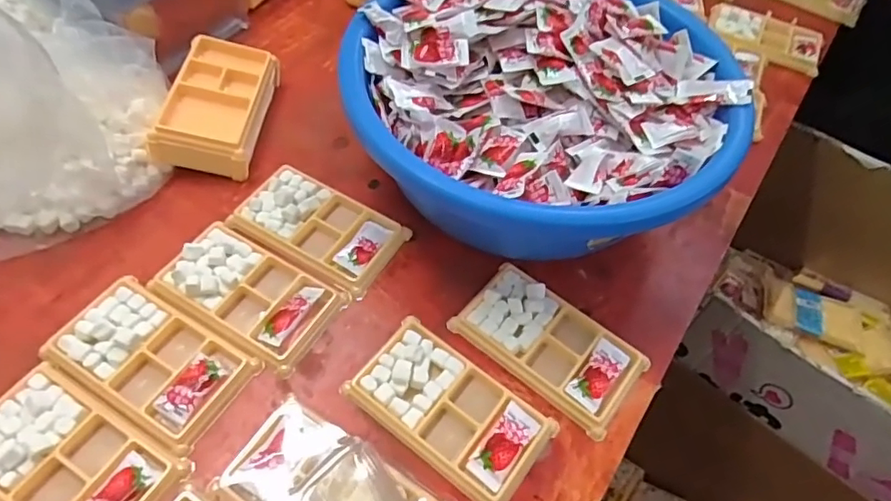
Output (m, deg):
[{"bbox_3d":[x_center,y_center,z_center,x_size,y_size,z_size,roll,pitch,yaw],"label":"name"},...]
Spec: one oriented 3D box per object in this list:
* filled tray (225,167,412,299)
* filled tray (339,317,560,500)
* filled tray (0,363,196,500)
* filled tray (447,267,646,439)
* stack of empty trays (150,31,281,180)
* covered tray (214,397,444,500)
[{"bbox_3d":[-0.108,-0.023,0.486,0.133,0.014,0.077,27,57,15],"label":"filled tray"},{"bbox_3d":[0.005,0.111,0.406,0.134,0.012,0.082,34,59,19],"label":"filled tray"},{"bbox_3d":[-0.240,0.133,0.365,0.139,0.014,0.082,28,57,16],"label":"filled tray"},{"bbox_3d":[0.080,0.072,0.440,0.135,0.015,0.074,34,59,19],"label":"filled tray"},{"bbox_3d":[-0.212,-0.135,0.535,0.082,0.049,0.138,5,54,0],"label":"stack of empty trays"},{"bbox_3d":[-0.073,0.156,0.365,0.136,0.010,0.074,28,57,16],"label":"covered tray"}]

